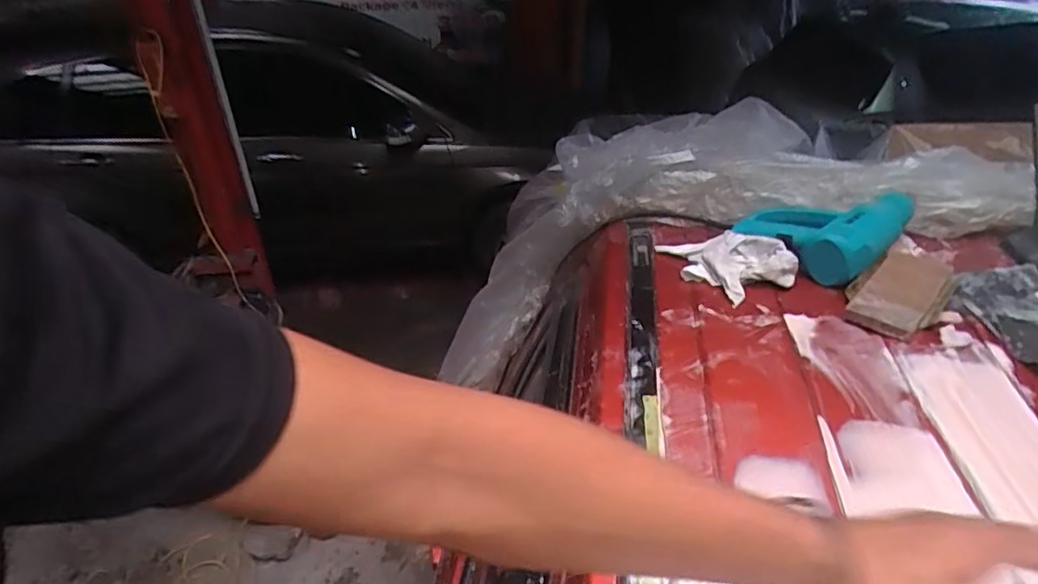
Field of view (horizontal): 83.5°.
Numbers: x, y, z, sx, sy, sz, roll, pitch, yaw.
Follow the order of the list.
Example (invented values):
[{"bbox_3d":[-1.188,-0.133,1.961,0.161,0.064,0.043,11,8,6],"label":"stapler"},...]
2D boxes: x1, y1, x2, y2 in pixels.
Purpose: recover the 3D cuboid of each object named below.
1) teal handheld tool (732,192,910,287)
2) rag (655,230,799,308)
[{"bbox_3d":[0.463,-0.111,0.877,0.227,0.069,0.193,-30,43,-30],"label":"teal handheld tool"},{"bbox_3d":[0.291,-0.058,0.845,0.115,0.048,0.190,-24,40,-21],"label":"rag"}]

